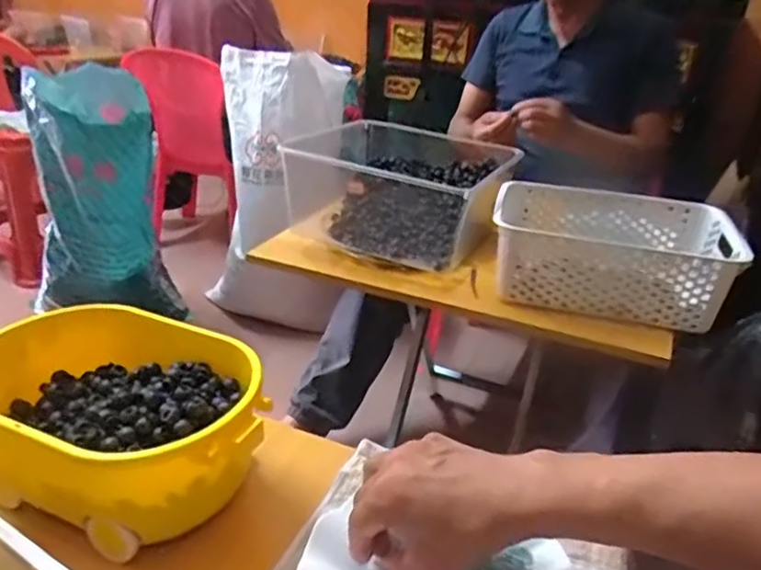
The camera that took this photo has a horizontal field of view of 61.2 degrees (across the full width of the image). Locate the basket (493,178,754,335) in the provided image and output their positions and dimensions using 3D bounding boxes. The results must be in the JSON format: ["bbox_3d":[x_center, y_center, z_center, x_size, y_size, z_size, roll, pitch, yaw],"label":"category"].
[{"bbox_3d":[0.318,-0.050,0.903,0.294,0.110,0.231,7,26,8],"label":"basket"}]

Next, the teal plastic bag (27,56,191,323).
[{"bbox_3d":[-0.678,-0.192,1.536,0.326,0.557,0.285,-8,28,-22],"label":"teal plastic bag"}]

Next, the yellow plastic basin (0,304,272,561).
[{"bbox_3d":[-0.212,0.101,0.513,0.258,0.093,0.164,13,27,18],"label":"yellow plastic basin"}]

